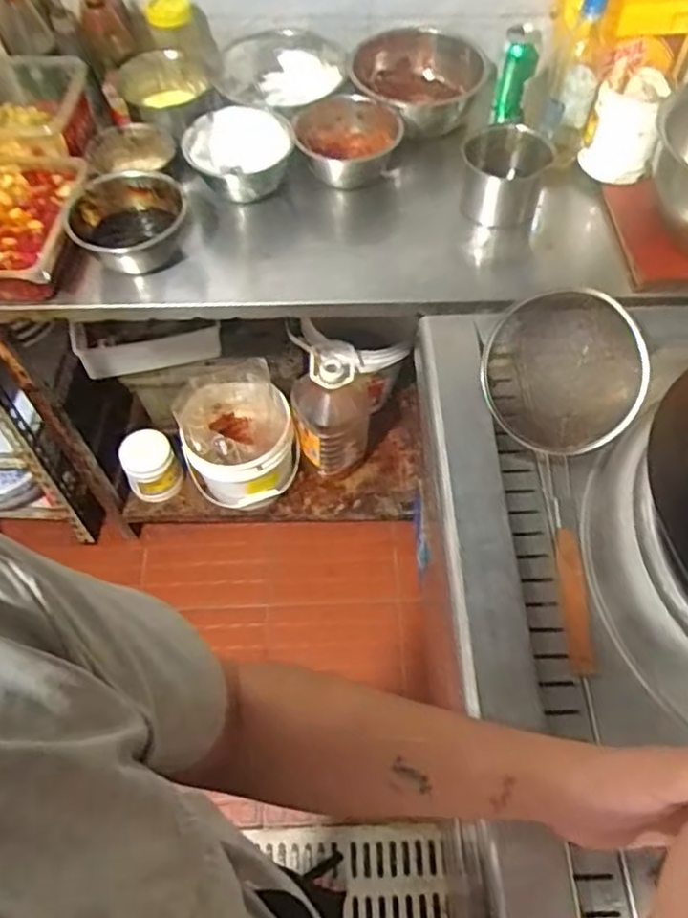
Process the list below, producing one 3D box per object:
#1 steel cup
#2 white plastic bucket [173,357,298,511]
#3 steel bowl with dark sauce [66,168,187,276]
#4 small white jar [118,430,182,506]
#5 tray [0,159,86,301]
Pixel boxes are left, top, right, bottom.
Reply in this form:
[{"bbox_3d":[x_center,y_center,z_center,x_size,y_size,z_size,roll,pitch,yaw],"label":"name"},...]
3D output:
[{"bbox_3d":[0.249,-0.438,1.048,0.126,0.094,0.126,5,58,4],"label":"steel cup"},{"bbox_3d":[-0.238,-0.054,1.522,0.234,0.219,0.244,0,57,0],"label":"white plastic bucket"},{"bbox_3d":[-0.325,-0.358,1.041,0.168,0.083,0.169,-13,58,-8],"label":"steel bowl with dark sauce"},{"bbox_3d":[-0.451,0.018,1.589,0.120,0.122,0.119,0,57,0],"label":"small white jar"},{"bbox_3d":[-0.517,-0.357,1.036,0.209,0.054,0.272,1,57,1],"label":"tray"}]

